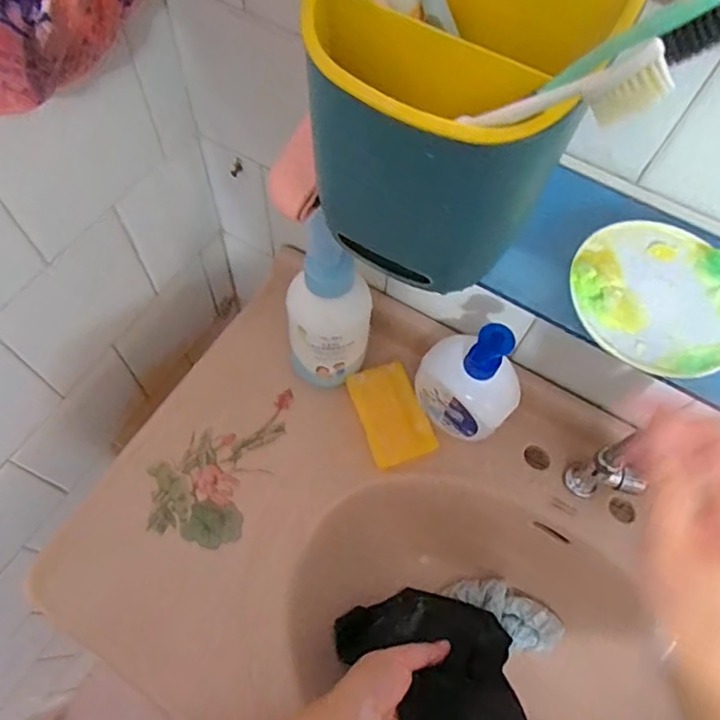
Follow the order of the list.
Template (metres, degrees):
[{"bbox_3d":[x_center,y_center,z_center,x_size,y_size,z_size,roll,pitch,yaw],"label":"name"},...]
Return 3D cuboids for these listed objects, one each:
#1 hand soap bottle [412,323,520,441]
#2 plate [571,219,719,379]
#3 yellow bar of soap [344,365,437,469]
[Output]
[{"bbox_3d":[0.110,0.015,0.522,0.066,0.140,0.096,-37,71,-19],"label":"hand soap bottle"},{"bbox_3d":[0.172,-0.037,0.319,0.094,0.011,0.098,1,64,-3],"label":"plate"},{"bbox_3d":[0.032,0.056,0.584,0.067,0.020,0.102,-19,66,-12],"label":"yellow bar of soap"}]

